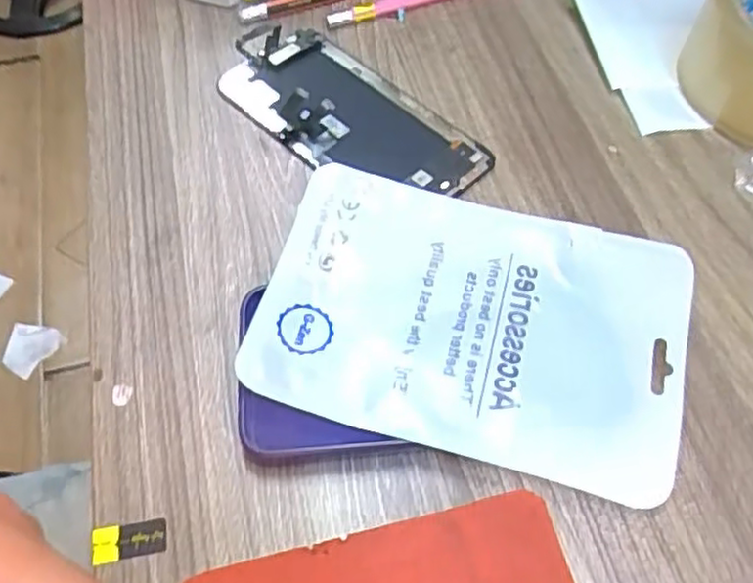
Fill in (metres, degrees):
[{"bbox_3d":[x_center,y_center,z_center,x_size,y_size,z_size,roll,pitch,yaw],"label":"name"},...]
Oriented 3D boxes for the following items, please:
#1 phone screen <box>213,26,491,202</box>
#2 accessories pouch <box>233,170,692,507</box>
[{"bbox_3d":[-0.013,-0.087,0.344,0.141,0.013,0.065,39,67,17],"label":"phone screen"},{"bbox_3d":[0.038,0.012,0.271,0.157,0.009,0.106,14,62,6],"label":"accessories pouch"}]

